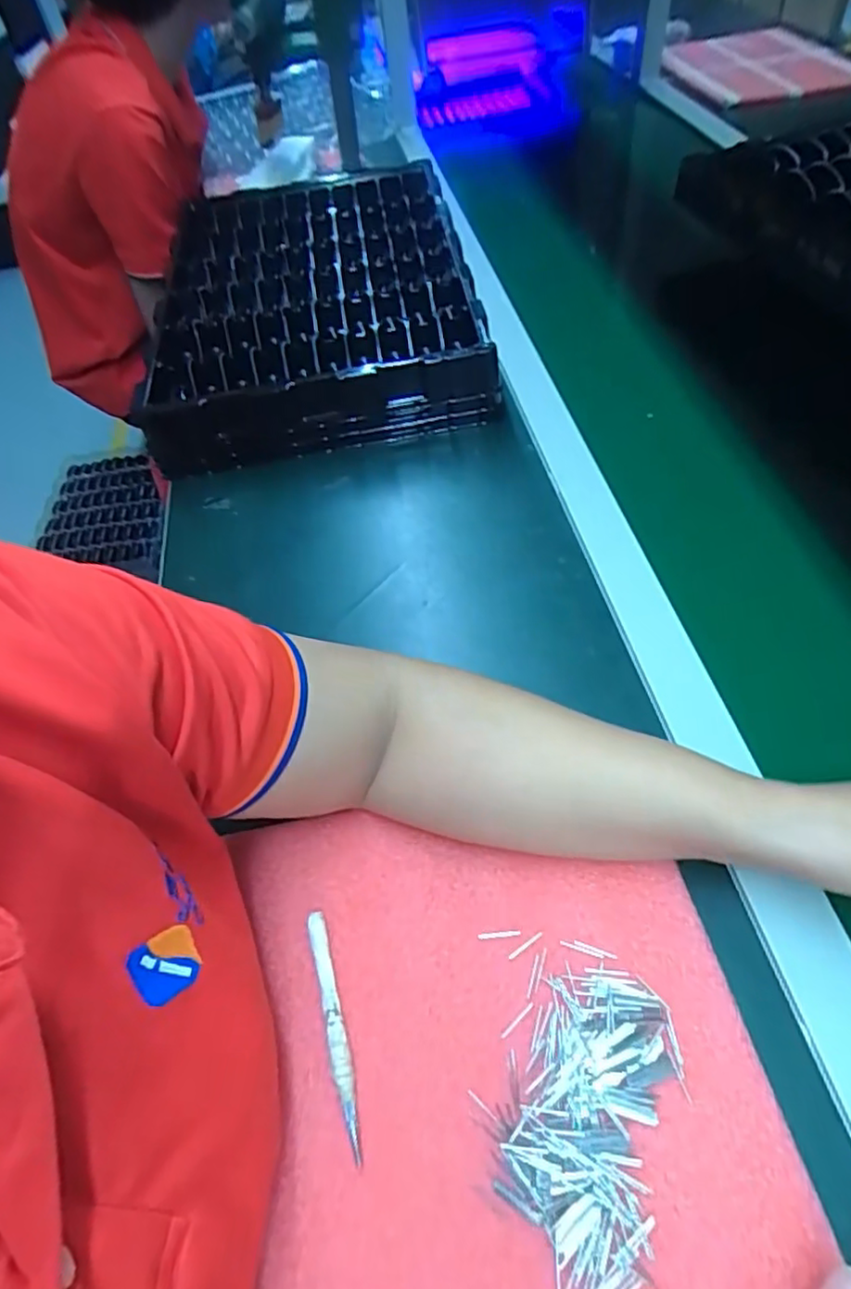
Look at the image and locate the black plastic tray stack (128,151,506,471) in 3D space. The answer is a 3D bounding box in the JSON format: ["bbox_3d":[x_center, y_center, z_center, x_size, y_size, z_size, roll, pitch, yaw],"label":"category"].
[{"bbox_3d":[-0.129,-0.398,0.734,0.337,0.086,0.491,-11,53,1],"label":"black plastic tray stack"}]

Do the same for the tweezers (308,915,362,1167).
[{"bbox_3d":[-0.046,0.191,0.320,0.010,0.010,0.108,-18,53,-4],"label":"tweezers"}]

